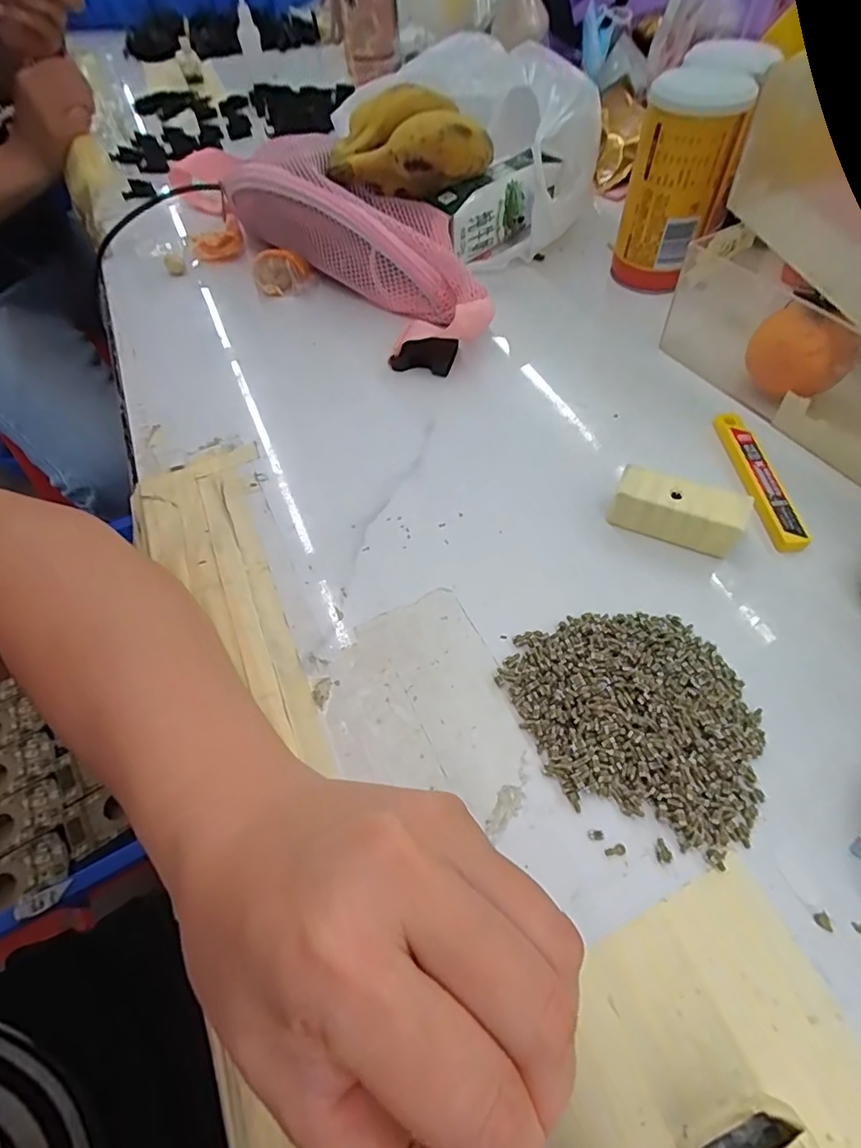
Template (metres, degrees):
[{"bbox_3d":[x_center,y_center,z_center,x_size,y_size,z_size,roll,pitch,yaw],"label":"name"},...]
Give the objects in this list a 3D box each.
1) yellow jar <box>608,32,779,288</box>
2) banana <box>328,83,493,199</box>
[{"bbox_3d":[0.183,-0.288,0.395,0.067,0.133,0.067,-2,56,3],"label":"yellow jar"},{"bbox_3d":[-0.015,-0.330,0.417,0.123,0.063,0.066,-17,57,-9],"label":"banana"}]

